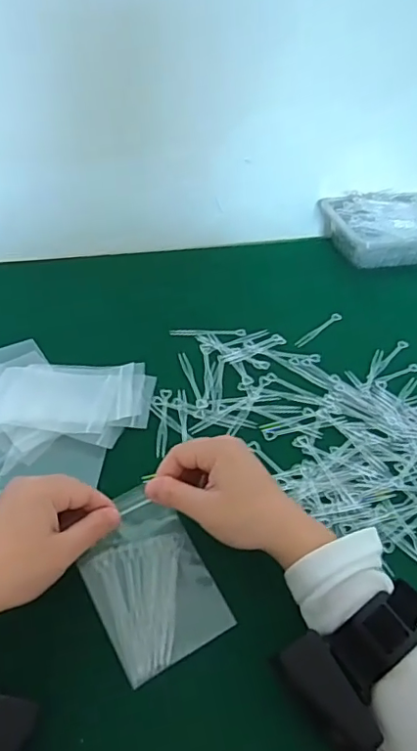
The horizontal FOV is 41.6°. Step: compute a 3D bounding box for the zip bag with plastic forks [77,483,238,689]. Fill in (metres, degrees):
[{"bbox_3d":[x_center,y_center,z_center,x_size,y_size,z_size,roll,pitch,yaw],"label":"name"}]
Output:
[{"bbox_3d":[-0.042,0.142,0.389,0.080,0.008,0.115,-22,67,-24],"label":"zip bag with plastic forks"}]

